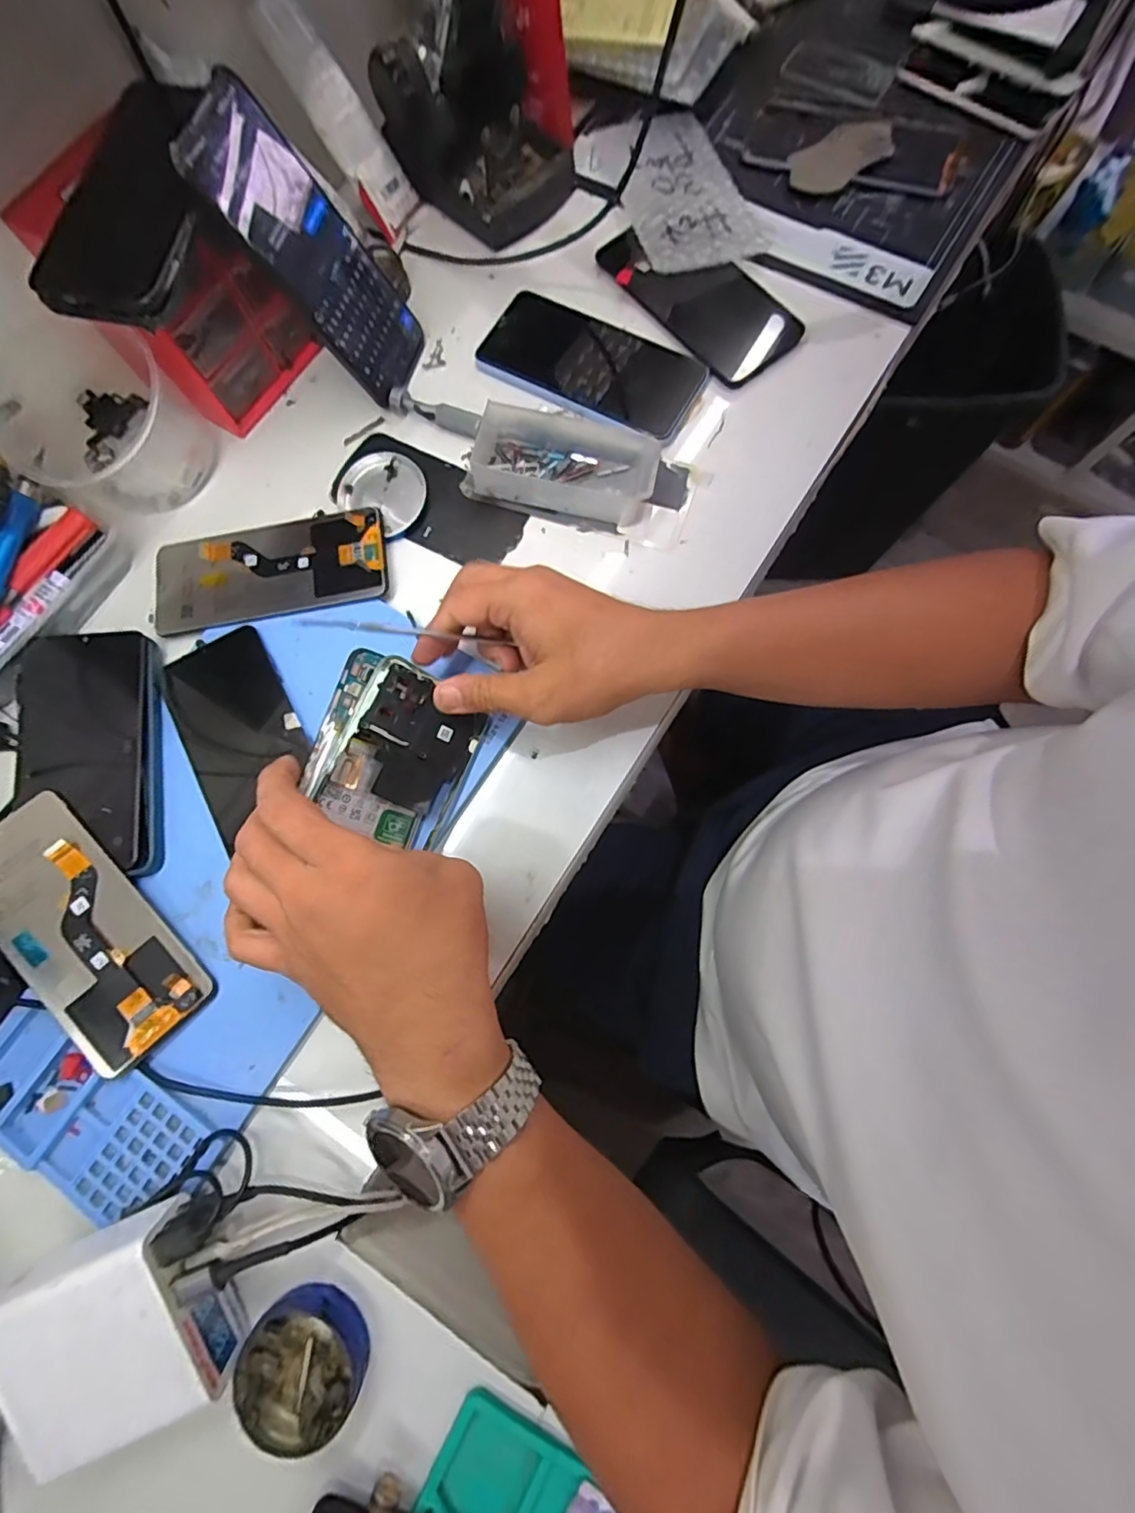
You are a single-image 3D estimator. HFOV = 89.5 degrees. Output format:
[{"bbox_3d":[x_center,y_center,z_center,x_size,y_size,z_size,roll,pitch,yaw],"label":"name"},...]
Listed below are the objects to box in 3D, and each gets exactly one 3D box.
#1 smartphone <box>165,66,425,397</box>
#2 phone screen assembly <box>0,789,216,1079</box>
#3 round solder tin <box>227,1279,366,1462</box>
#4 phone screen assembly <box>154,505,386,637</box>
[{"bbox_3d":[-0.163,-0.331,0.383,0.014,0.165,0.080,9,76,31],"label":"smartphone"},{"bbox_3d":[-0.286,0.102,0.335,0.071,0.007,0.163,-43,84,-14],"label":"phone screen assembly"},{"bbox_3d":[-0.135,0.310,0.291,0.059,0.016,0.057,0,77,-1],"label":"round solder tin"},{"bbox_3d":[-0.212,-0.132,0.401,0.167,0.009,0.070,-7,77,-2],"label":"phone screen assembly"}]

